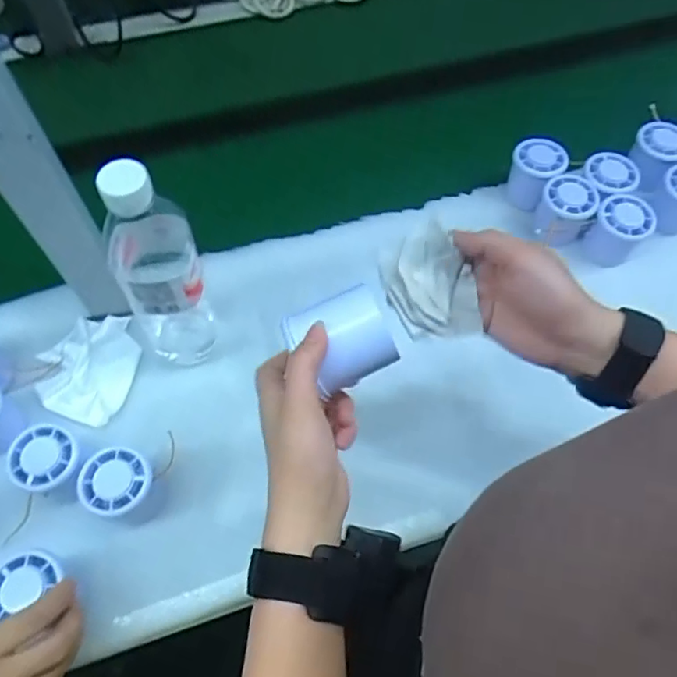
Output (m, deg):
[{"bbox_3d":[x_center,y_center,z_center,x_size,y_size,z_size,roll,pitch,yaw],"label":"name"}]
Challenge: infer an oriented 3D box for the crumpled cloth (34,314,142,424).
[{"bbox_3d":[-0.233,0.022,0.543,0.084,0.017,0.105,15,63,7],"label":"crumpled cloth"}]

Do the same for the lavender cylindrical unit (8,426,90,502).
[{"bbox_3d":[-0.236,0.105,0.480,0.056,0.053,0.055,23,64,11],"label":"lavender cylindrical unit"}]

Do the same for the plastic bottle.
[{"bbox_3d":[-0.145,-0.054,0.467,0.068,0.223,0.077,-21,65,-12],"label":"plastic bottle"}]

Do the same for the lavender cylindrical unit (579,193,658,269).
[{"bbox_3d":[0.291,-0.111,0.605,0.051,0.059,0.054,0,62,-1],"label":"lavender cylindrical unit"}]

